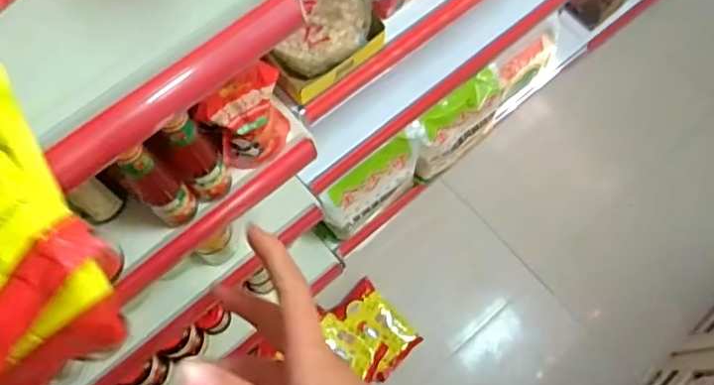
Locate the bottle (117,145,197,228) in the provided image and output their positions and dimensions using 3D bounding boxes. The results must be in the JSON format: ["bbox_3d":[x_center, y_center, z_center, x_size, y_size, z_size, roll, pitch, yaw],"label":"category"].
[{"bbox_3d":[-0.224,-0.010,0.645,0.043,0.181,0.049,42,75,12],"label":"bottle"}]

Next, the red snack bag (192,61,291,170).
[{"bbox_3d":[-0.126,-0.081,0.693,0.097,0.167,0.033,-33,74,-12],"label":"red snack bag"}]

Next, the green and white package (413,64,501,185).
[{"bbox_3d":[0.223,-0.146,1.312,0.255,0.190,0.087,-38,75,-13],"label":"green and white package"}]

